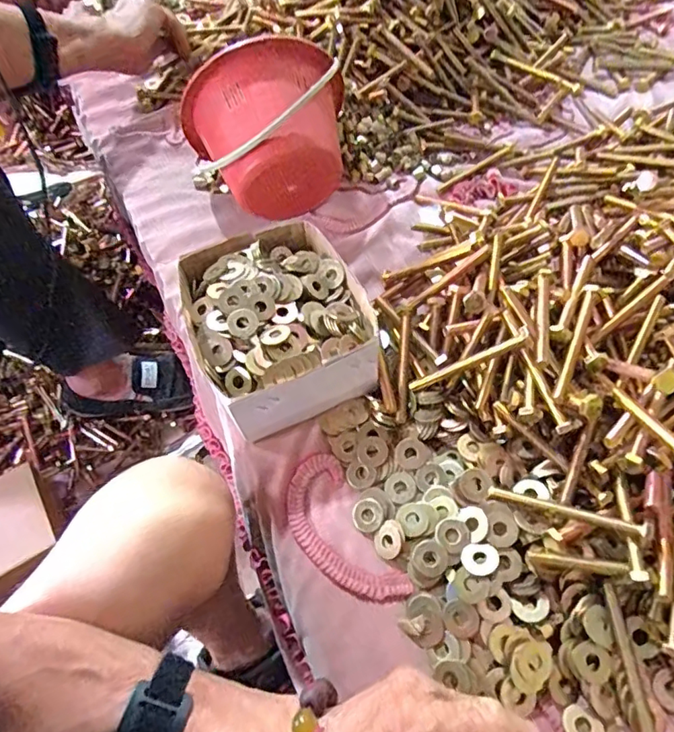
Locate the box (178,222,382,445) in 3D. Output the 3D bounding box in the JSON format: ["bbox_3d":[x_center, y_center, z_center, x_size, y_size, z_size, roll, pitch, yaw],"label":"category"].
[{"bbox_3d":[-0.052,-0.038,0.480,0.145,0.075,0.172,-21,58,-10],"label":"box"}]

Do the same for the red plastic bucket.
[{"bbox_3d":[-0.071,-0.241,0.567,0.168,0.156,0.122,-10,57,-3],"label":"red plastic bucket"}]

